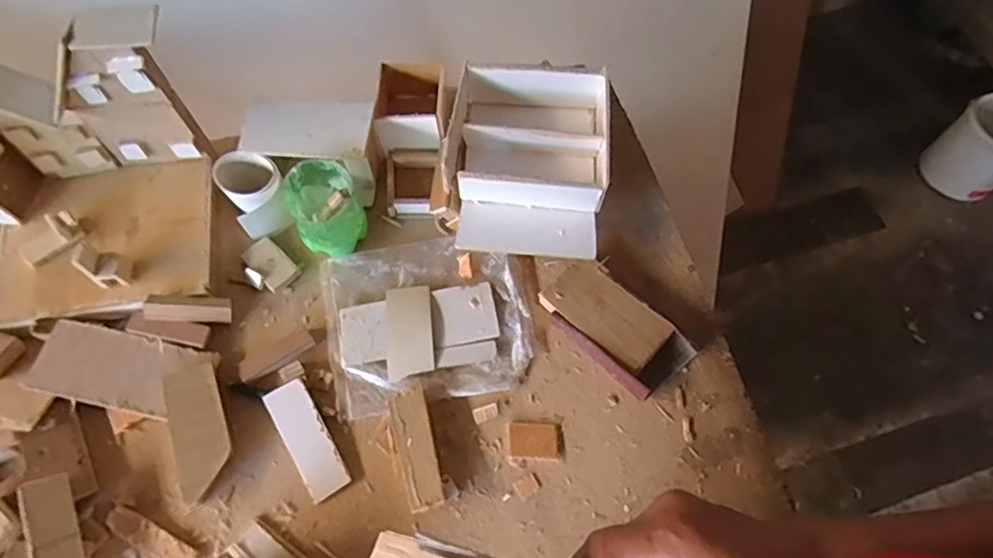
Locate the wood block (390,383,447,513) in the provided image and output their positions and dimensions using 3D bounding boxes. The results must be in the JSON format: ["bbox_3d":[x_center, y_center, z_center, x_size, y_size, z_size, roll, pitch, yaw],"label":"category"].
[{"bbox_3d":[-0.061,0.130,0.450,0.027,0.016,0.090,-13,66,-7],"label":"wood block"}]

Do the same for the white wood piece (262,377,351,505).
[{"bbox_3d":[-0.147,0.123,0.452,0.033,0.010,0.092,-30,69,-14],"label":"white wood piece"}]

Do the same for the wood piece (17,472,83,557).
[{"bbox_3d":[-0.301,0.175,0.397,0.028,0.007,0.081,-16,67,-33],"label":"wood piece"}]

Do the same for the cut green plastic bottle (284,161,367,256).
[{"bbox_3d":[-0.145,-0.060,0.498,0.056,0.081,0.061,0,65,0],"label":"cut green plastic bottle"}]

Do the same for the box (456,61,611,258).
[{"bbox_3d":[0.028,-0.102,0.522,0.132,0.077,0.158,3,65,1],"label":"box"}]

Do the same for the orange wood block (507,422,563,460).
[{"bbox_3d":[0.031,0.128,0.462,0.042,0.004,0.029,1,65,0],"label":"orange wood block"}]

